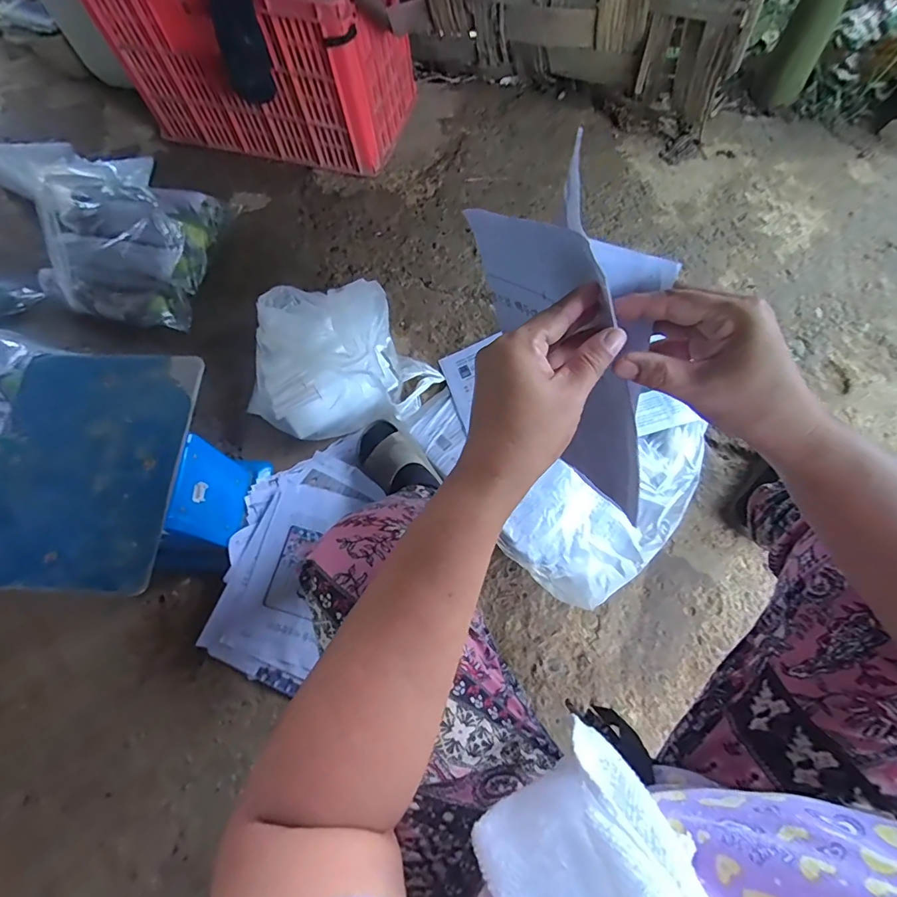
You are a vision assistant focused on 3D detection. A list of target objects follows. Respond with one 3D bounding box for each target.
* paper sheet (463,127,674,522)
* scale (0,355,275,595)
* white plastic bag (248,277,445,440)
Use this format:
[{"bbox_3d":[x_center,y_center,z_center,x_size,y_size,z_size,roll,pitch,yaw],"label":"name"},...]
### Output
[{"bbox_3d":[0.117,-0.066,0.397,0.039,0.184,0.295,-32,111,-10],"label":"paper sheet"},{"bbox_3d":[-0.439,0.059,0.682,0.229,0.247,0.288,3,72,5],"label":"scale"},{"bbox_3d":[-0.215,-0.173,0.834,0.321,0.146,0.292,-25,70,-7],"label":"white plastic bag"}]

